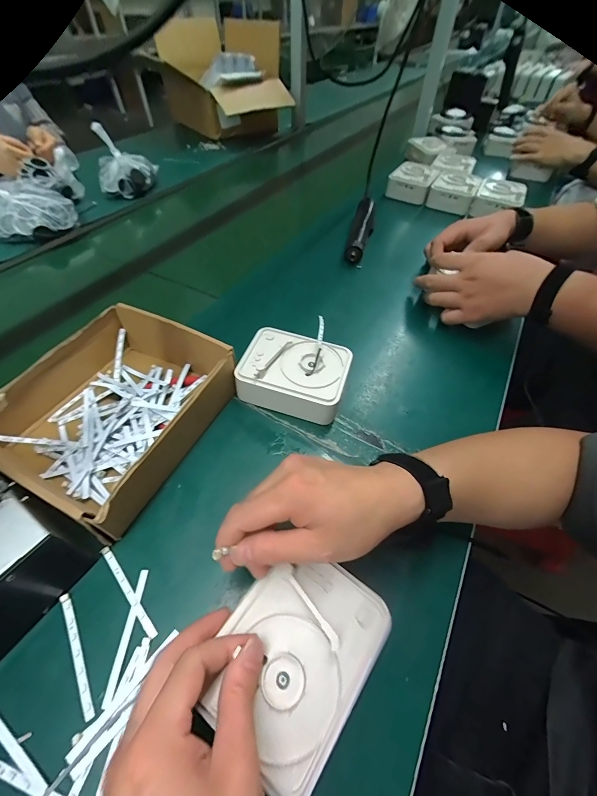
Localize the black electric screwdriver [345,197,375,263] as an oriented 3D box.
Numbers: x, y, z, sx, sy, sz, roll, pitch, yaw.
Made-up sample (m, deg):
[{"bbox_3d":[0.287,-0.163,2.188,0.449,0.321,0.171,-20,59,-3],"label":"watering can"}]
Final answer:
[{"bbox_3d":[0.127,-0.340,0.653,0.042,0.040,0.203,11,52,7],"label":"black electric screwdriver"}]

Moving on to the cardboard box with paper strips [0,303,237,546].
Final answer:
[{"bbox_3d":[-0.196,0.009,0.351,0.178,0.077,0.208,20,54,14],"label":"cardboard box with paper strips"}]

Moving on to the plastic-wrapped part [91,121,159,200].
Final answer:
[{"bbox_3d":[-0.413,-0.554,0.774,0.127,0.113,0.118,-11,52,-10],"label":"plastic-wrapped part"}]

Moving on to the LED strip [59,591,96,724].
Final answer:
[{"bbox_3d":[-0.172,0.197,0.252,0.007,0.004,0.088,-20,57,-31],"label":"LED strip"}]

